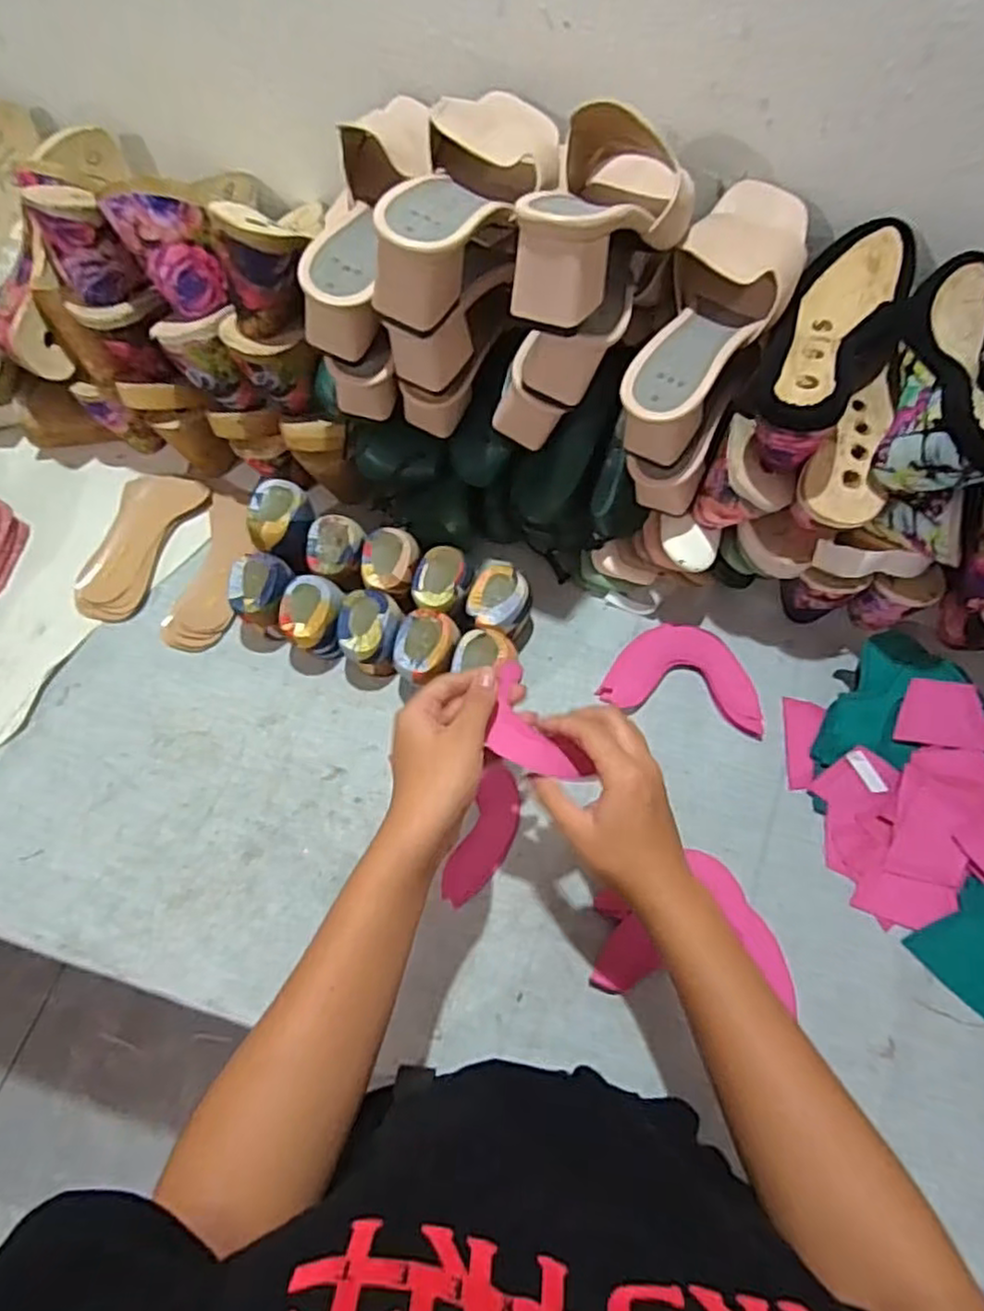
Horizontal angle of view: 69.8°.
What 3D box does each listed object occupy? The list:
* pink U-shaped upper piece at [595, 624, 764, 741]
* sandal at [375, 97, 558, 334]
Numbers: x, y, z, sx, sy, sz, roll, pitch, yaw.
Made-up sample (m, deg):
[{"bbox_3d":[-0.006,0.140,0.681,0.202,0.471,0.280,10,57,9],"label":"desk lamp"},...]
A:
[{"bbox_3d":[0.175,0.016,0.637,0.139,0.008,0.086,12,68,7],"label":"pink U-shaped upper piece"},{"bbox_3d":[-0.011,-0.319,0.478,0.076,0.068,0.230,12,65,7],"label":"sandal"}]

